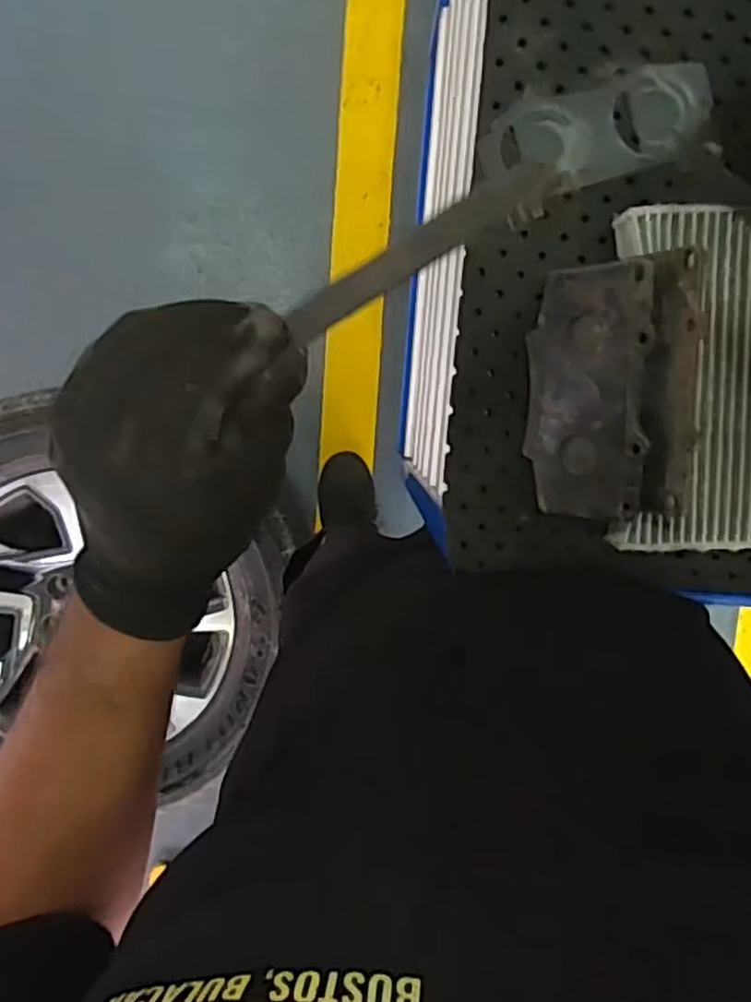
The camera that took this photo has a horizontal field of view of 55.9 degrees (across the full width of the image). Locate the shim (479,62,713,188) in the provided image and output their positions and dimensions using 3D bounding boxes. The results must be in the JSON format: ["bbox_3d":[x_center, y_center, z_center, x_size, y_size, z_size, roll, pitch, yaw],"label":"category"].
[{"bbox_3d":[0.124,-0.205,0.394,0.127,0.005,0.050,-15,97,3],"label":"shim"}]

